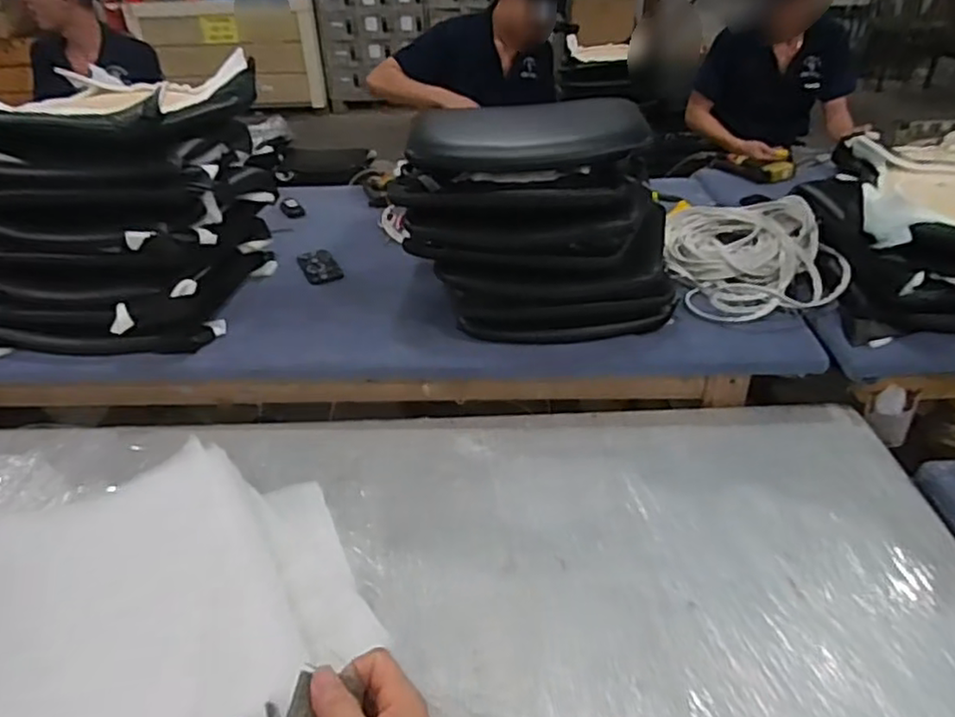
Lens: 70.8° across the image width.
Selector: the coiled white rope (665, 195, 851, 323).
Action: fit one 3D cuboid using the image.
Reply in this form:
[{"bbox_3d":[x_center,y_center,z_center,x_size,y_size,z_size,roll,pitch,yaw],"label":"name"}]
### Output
[{"bbox_3d":[0.592,-0.264,1.530,0.328,0.129,0.486,-3,34,1],"label":"coiled white rope"}]

